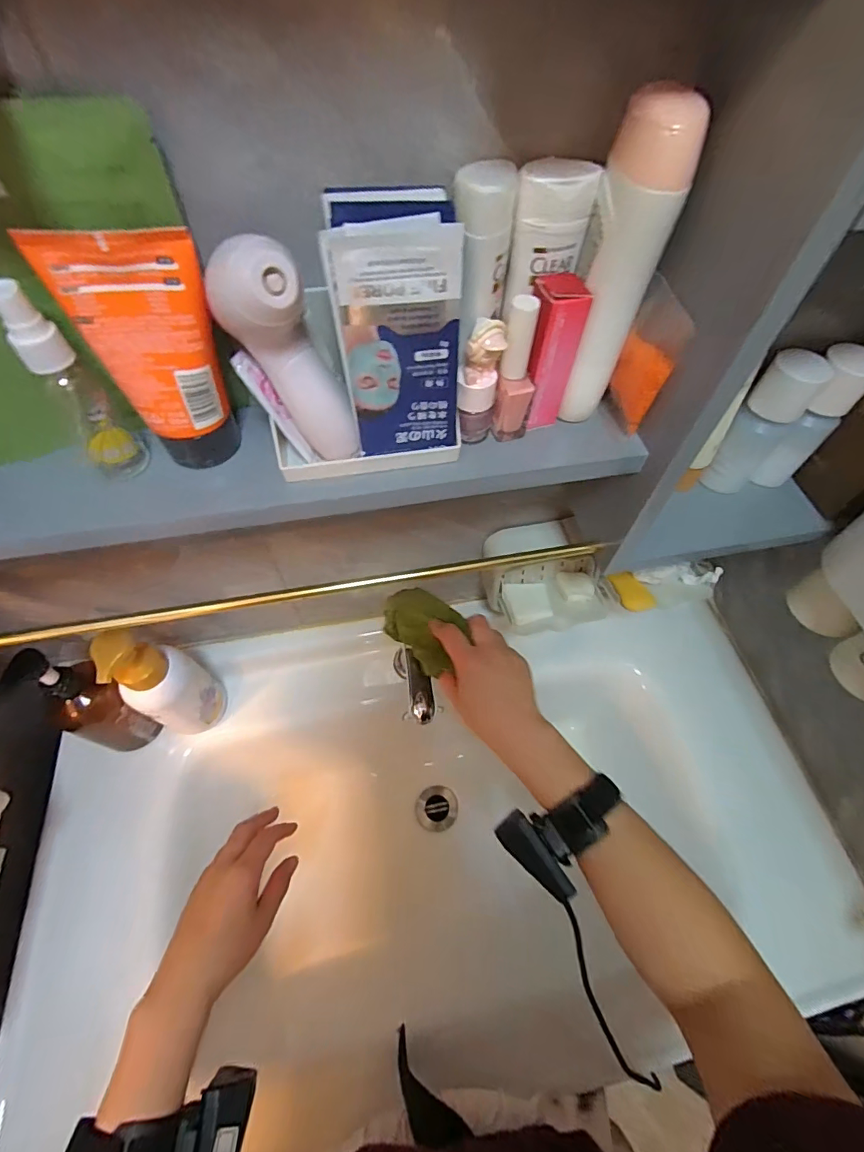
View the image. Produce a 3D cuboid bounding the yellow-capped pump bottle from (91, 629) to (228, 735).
[{"bbox_3d":[-0.295,0.122,0.540,0.058,0.216,0.076,29,62,15],"label":"yellow-capped pump bottle"}]

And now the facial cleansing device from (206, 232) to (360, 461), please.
[{"bbox_3d":[-0.080,-0.119,0.266,0.055,0.114,0.046,-24,62,-15],"label":"facial cleansing device"}]

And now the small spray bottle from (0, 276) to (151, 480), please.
[{"bbox_3d":[-0.200,-0.102,0.269,0.034,0.112,0.027,-35,66,-21],"label":"small spray bottle"}]

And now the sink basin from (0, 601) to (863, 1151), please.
[{"bbox_3d":[0.008,0.318,0.633,0.902,0.206,0.496,-8,59,-7],"label":"sink basin"}]

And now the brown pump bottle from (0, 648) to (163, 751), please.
[{"bbox_3d":[-0.366,0.145,0.523,0.063,0.213,0.061,1,58,-1],"label":"brown pump bottle"}]

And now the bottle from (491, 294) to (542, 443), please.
[{"bbox_3d":[0.055,-0.126,0.304,0.024,0.088,0.022,11,59,5],"label":"bottle"}]

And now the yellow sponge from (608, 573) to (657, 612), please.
[{"bbox_3d":[0.236,0.018,0.567,0.033,0.009,0.056,-19,61,-13],"label":"yellow sponge"}]

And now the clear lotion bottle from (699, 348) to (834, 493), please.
[{"bbox_3d":[0.282,-0.126,0.415,0.043,0.124,0.036,38,65,19],"label":"clear lotion bottle"}]

